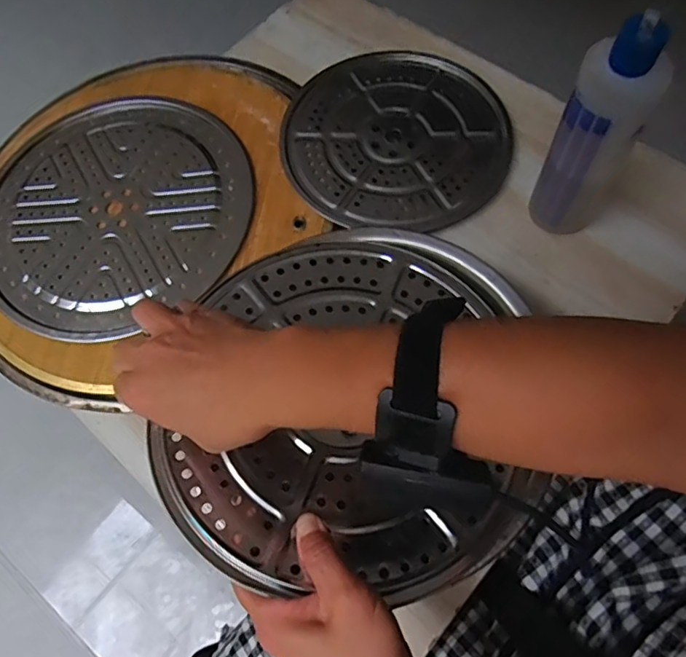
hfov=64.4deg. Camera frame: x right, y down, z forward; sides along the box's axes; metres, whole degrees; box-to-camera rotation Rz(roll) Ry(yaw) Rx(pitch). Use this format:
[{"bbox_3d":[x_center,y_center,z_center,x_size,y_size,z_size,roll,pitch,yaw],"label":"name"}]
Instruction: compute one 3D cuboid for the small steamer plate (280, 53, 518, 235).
[{"bbox_3d":[0.057,-0.211,0.603,0.240,0.015,0.231,-2,68,4],"label":"small steamer plate"}]

